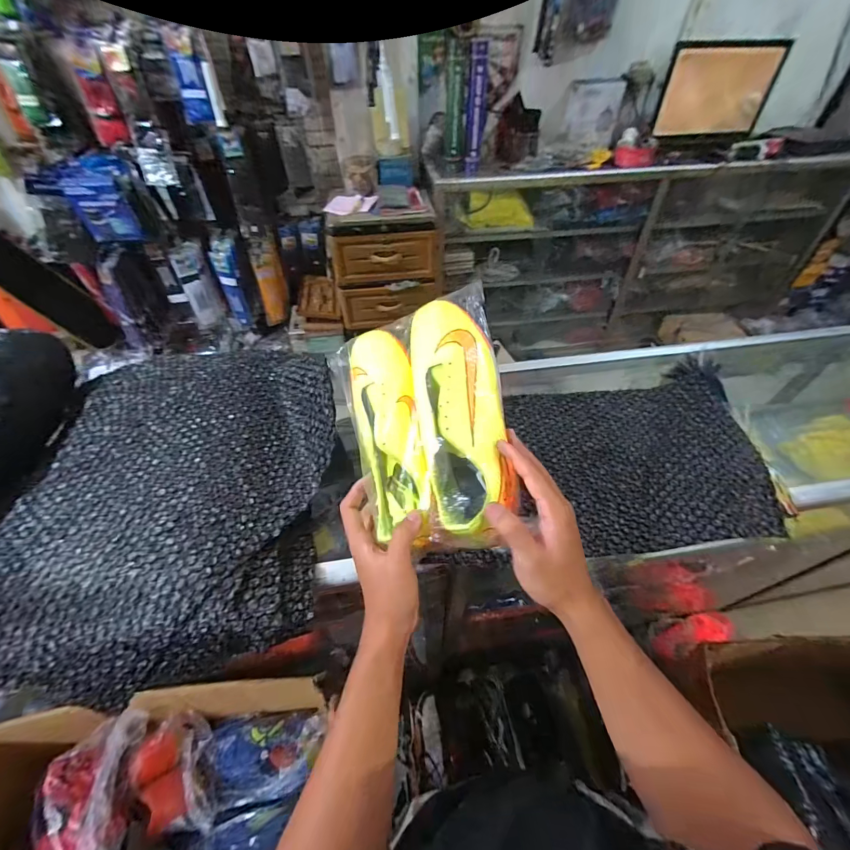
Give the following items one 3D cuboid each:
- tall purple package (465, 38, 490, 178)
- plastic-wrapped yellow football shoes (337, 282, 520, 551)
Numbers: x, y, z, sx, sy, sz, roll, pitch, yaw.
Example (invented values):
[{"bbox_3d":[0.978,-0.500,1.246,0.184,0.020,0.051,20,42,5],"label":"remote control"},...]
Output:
[{"bbox_3d":[0.192,-1.177,1.467,0.068,0.377,0.071,2,49,2],"label":"tall purple package"},{"bbox_3d":[0.005,0.001,0.459,0.182,0.105,0.284,-14,66,12],"label":"plastic-wrapped yellow football shoes"}]

